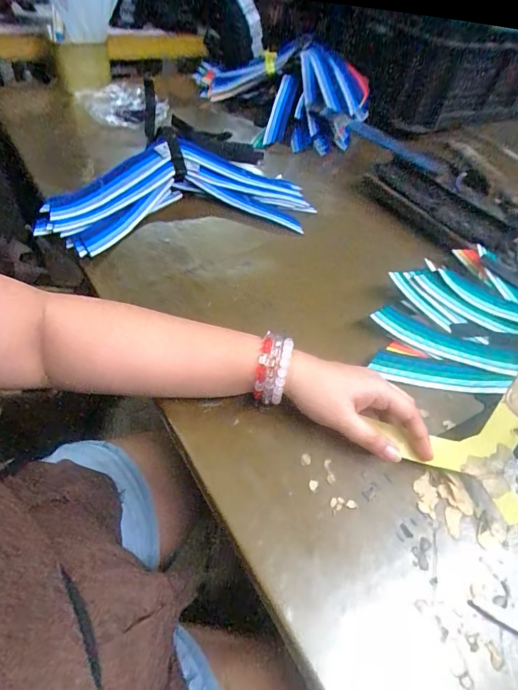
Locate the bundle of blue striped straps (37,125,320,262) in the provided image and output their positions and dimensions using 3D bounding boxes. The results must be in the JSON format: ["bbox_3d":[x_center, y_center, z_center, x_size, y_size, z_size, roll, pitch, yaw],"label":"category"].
[{"bbox_3d":[-0.105,-0.210,0.522,0.370,0.056,0.176,-13,55,-19],"label":"bundle of blue striped straps"}]

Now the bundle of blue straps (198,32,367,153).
[{"bbox_3d":[0.041,-0.492,0.726,0.213,0.129,0.350,-24,59,-26],"label":"bundle of blue straps"}]

